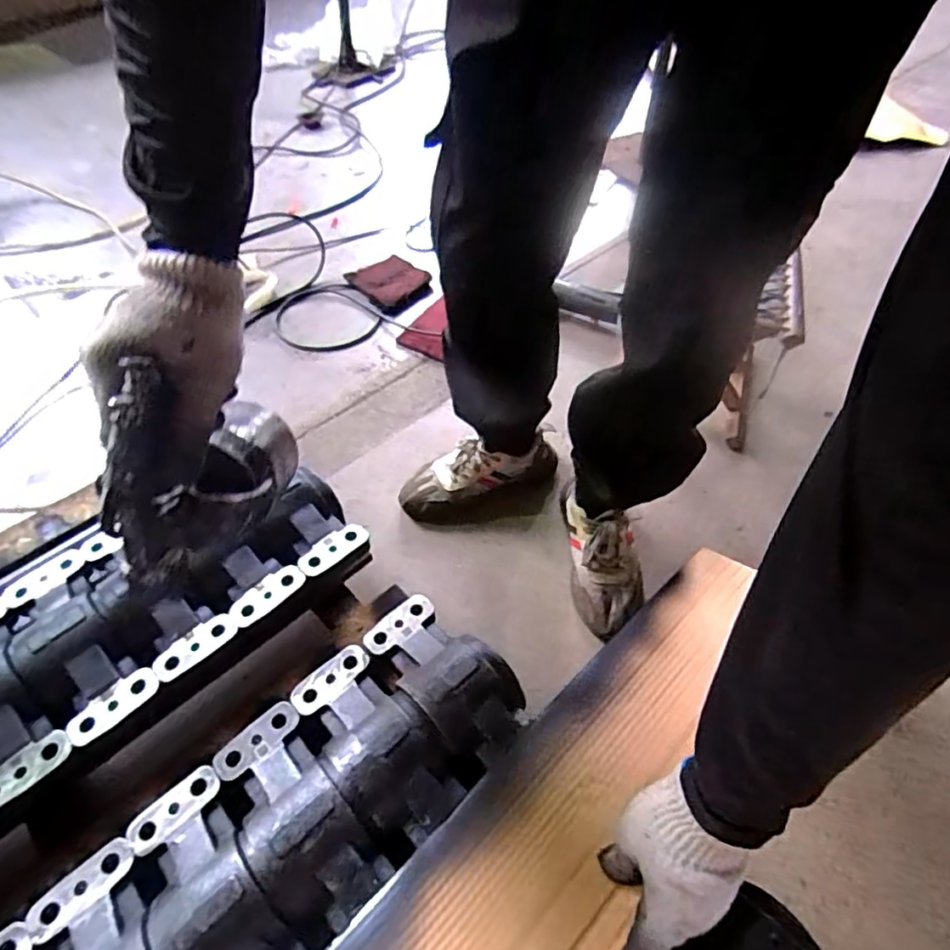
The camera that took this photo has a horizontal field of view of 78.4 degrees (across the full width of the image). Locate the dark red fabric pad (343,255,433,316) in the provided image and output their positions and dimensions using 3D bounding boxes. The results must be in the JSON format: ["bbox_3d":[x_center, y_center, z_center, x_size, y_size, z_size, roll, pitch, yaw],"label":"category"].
[{"bbox_3d":[-0.182,-0.421,1.265,0.151,0.036,0.166,-38,62,-25],"label":"dark red fabric pad"}]

